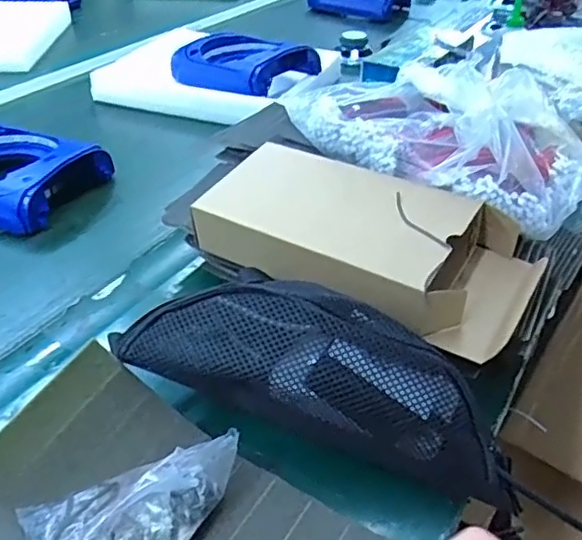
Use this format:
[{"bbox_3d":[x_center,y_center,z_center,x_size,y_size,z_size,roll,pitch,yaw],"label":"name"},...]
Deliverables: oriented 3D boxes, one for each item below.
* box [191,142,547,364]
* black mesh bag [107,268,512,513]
[{"bbox_3d":[0.065,-0.032,0.544,0.305,0.078,0.133,19,41,22],"label":"box"},{"bbox_3d":[0.020,0.076,0.445,0.291,0.107,0.076,11,39,15],"label":"black mesh bag"}]

